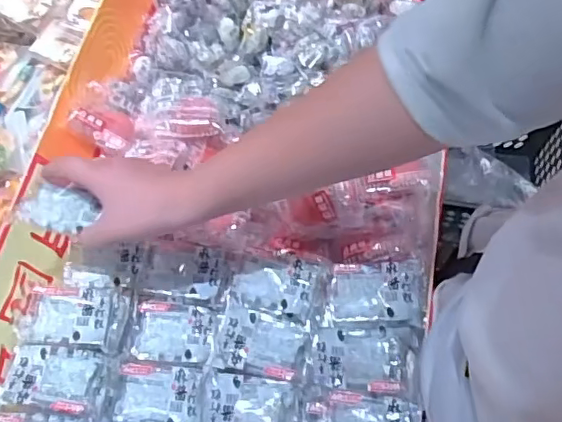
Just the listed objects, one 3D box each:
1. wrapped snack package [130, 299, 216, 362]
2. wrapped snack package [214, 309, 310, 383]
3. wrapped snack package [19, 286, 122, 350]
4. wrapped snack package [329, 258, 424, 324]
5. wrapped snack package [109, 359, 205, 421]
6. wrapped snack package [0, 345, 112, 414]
[{"bbox_3d":[-0.113,0.128,0.592,0.084,0.011,0.060,4,65,6],"label":"wrapped snack package"},{"bbox_3d":[-0.020,0.135,0.576,0.084,0.014,0.062,9,65,8],"label":"wrapped snack package"},{"bbox_3d":[-0.219,0.108,0.584,0.099,0.018,0.060,2,64,5],"label":"wrapped snack package"},{"bbox_3d":[0.099,0.083,0.586,0.094,0.015,0.063,-3,64,2],"label":"wrapped snack package"},{"bbox_3d":[-0.123,0.185,0.568,0.087,0.013,0.064,5,65,6],"label":"wrapped snack package"},{"bbox_3d":[-0.224,0.165,0.558,0.092,0.016,0.061,3,65,5],"label":"wrapped snack package"}]

